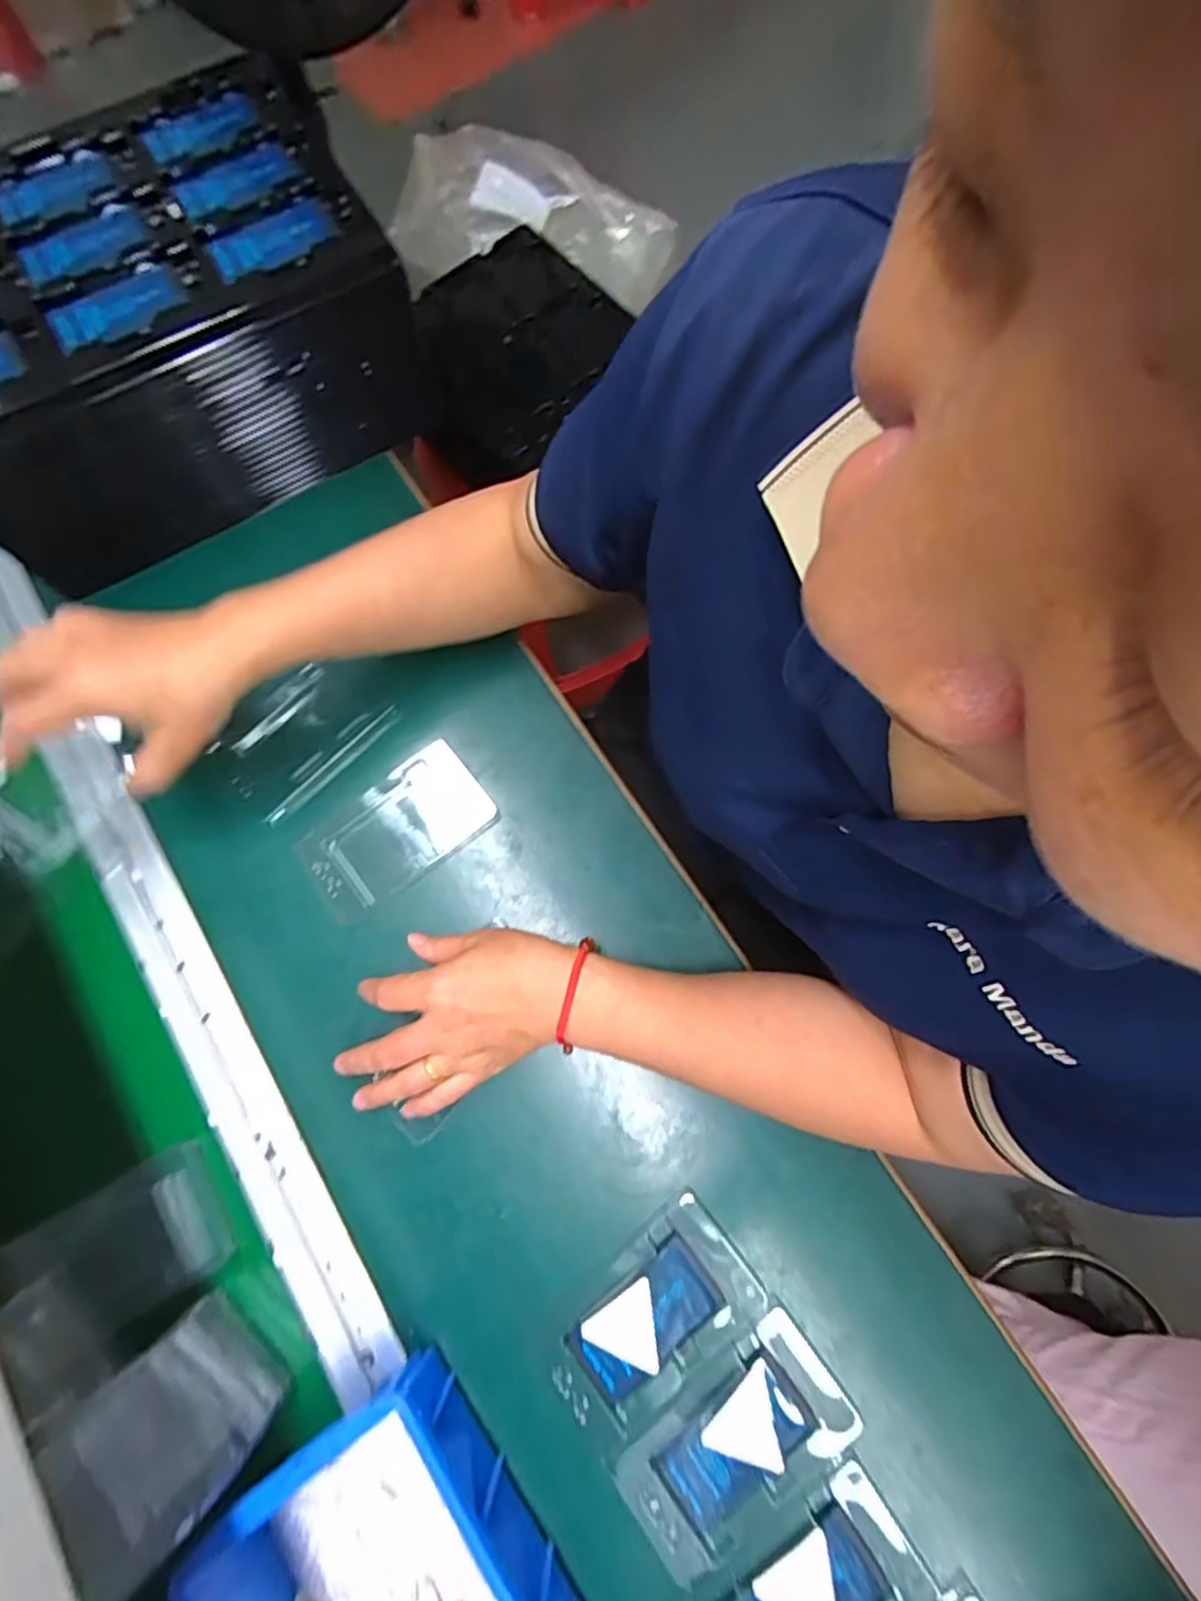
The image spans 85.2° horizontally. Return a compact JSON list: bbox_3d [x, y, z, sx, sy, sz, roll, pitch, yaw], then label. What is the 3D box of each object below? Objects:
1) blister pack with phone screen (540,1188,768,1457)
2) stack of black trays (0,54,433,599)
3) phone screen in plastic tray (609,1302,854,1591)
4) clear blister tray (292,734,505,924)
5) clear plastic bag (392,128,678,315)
[{"bbox_3d":[0.029,0.303,0.380,0.124,0.009,0.076,-38,78,-8],"label":"blister pack with phone screen"},{"bbox_3d":[-0.334,-0.347,0.484,0.325,0.138,0.219,-30,76,-12],"label":"stack of black trays"},{"bbox_3d":[0.076,0.359,0.364,0.127,0.009,0.070,-34,77,-7],"label":"phone screen in plastic tray"},{"bbox_3d":[-0.144,0.021,0.459,0.131,0.008,0.072,-39,78,-8],"label":"clear blister tray"},{"bbox_3d":[-0.098,-0.730,0.836,0.365,0.095,0.160,23,77,7],"label":"clear plastic bag"}]

